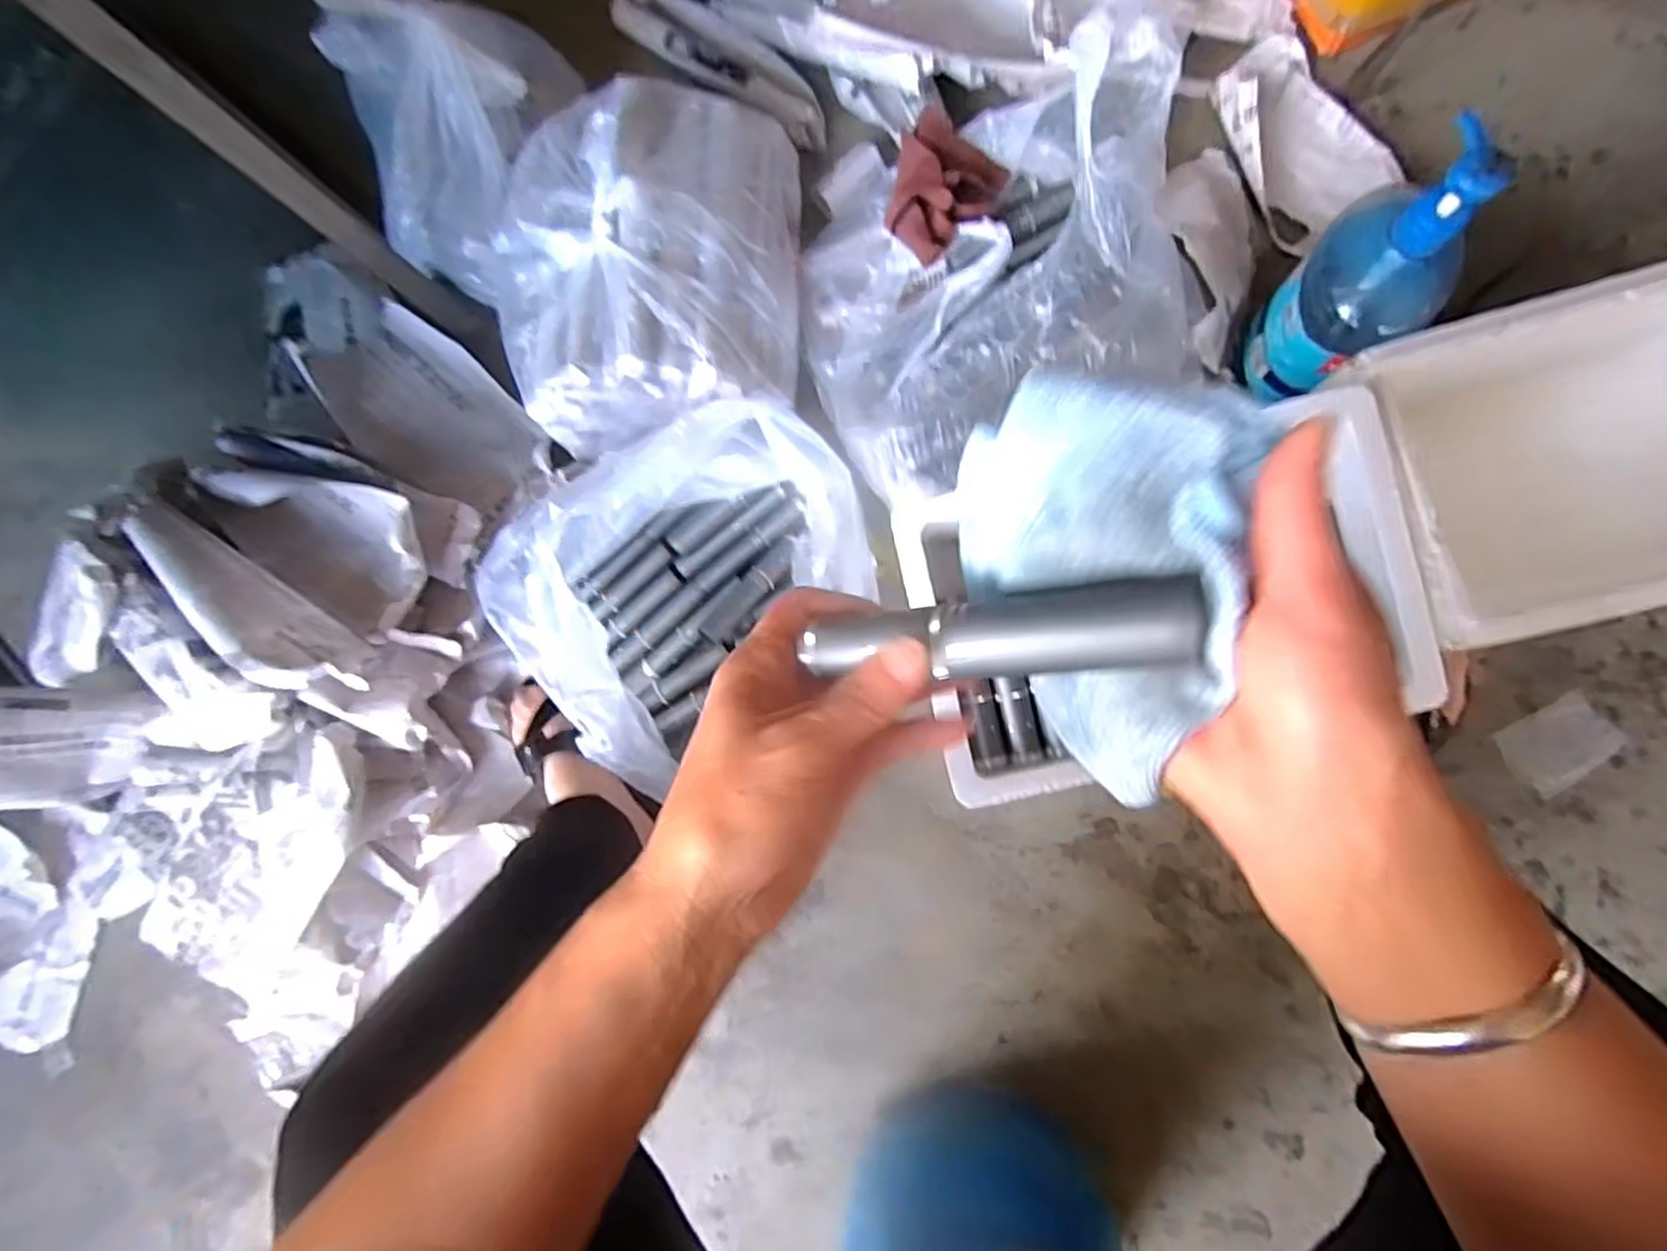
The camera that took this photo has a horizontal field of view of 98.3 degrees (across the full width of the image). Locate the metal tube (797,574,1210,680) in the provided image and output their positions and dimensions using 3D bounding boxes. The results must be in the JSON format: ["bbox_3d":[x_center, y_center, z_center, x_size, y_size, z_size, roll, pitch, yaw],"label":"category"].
[{"bbox_3d":[0.054,0.003,0.249,0.131,0.023,0.028,-4,85,21],"label":"metal tube"}]

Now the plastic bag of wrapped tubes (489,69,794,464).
[{"bbox_3d":[-0.172,-0.333,0.680,0.273,0.121,0.301,-1,86,6],"label":"plastic bag of wrapped tubes"}]

